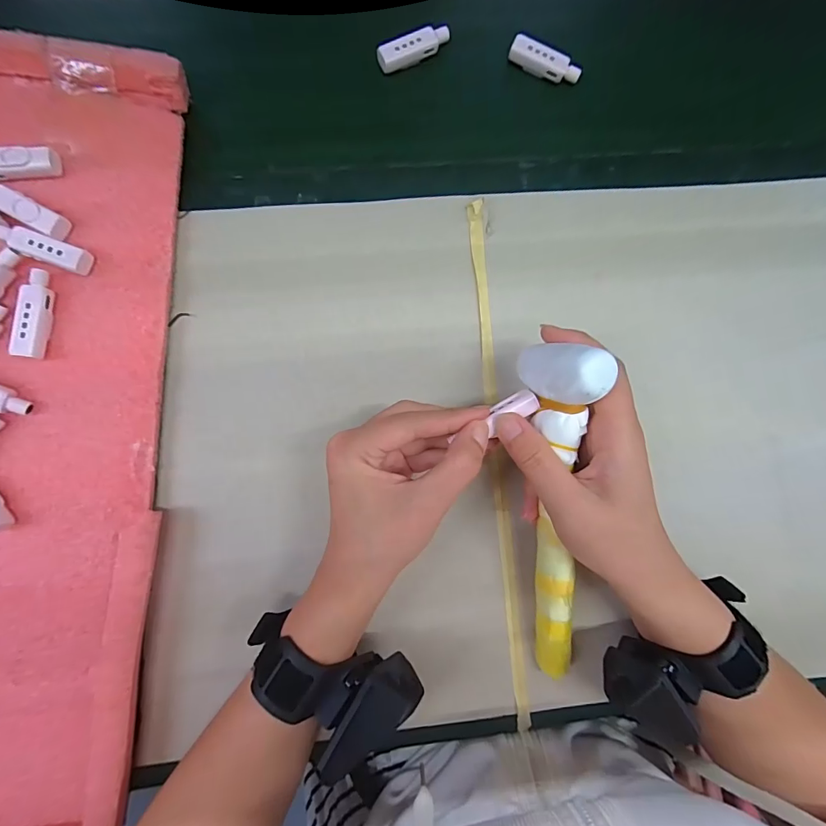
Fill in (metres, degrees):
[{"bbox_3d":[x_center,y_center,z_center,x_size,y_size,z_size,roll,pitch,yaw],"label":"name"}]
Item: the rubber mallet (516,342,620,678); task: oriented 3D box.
[{"bbox_3d":[0.089,0.066,0.249,0.027,0.048,0.213,-6,105,-6],"label":"rubber mallet"}]

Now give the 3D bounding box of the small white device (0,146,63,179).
[{"bbox_3d":[-0.261,-0.162,0.270,0.054,0.014,0.016,-7,87,-6],"label":"small white device"}]

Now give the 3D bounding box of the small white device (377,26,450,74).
[{"bbox_3d":[0.000,-0.280,0.318,0.058,0.010,0.018,-28,90,-6],"label":"small white device"}]

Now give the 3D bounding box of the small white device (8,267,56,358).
[{"bbox_3d":[-0.240,-0.063,0.263,0.015,0.013,0.056,7,86,-5],"label":"small white device"}]

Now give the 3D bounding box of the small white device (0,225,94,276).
[{"bbox_3d":[-0.238,-0.106,0.266,0.055,0.011,0.017,19,85,-4],"label":"small white device"}]

